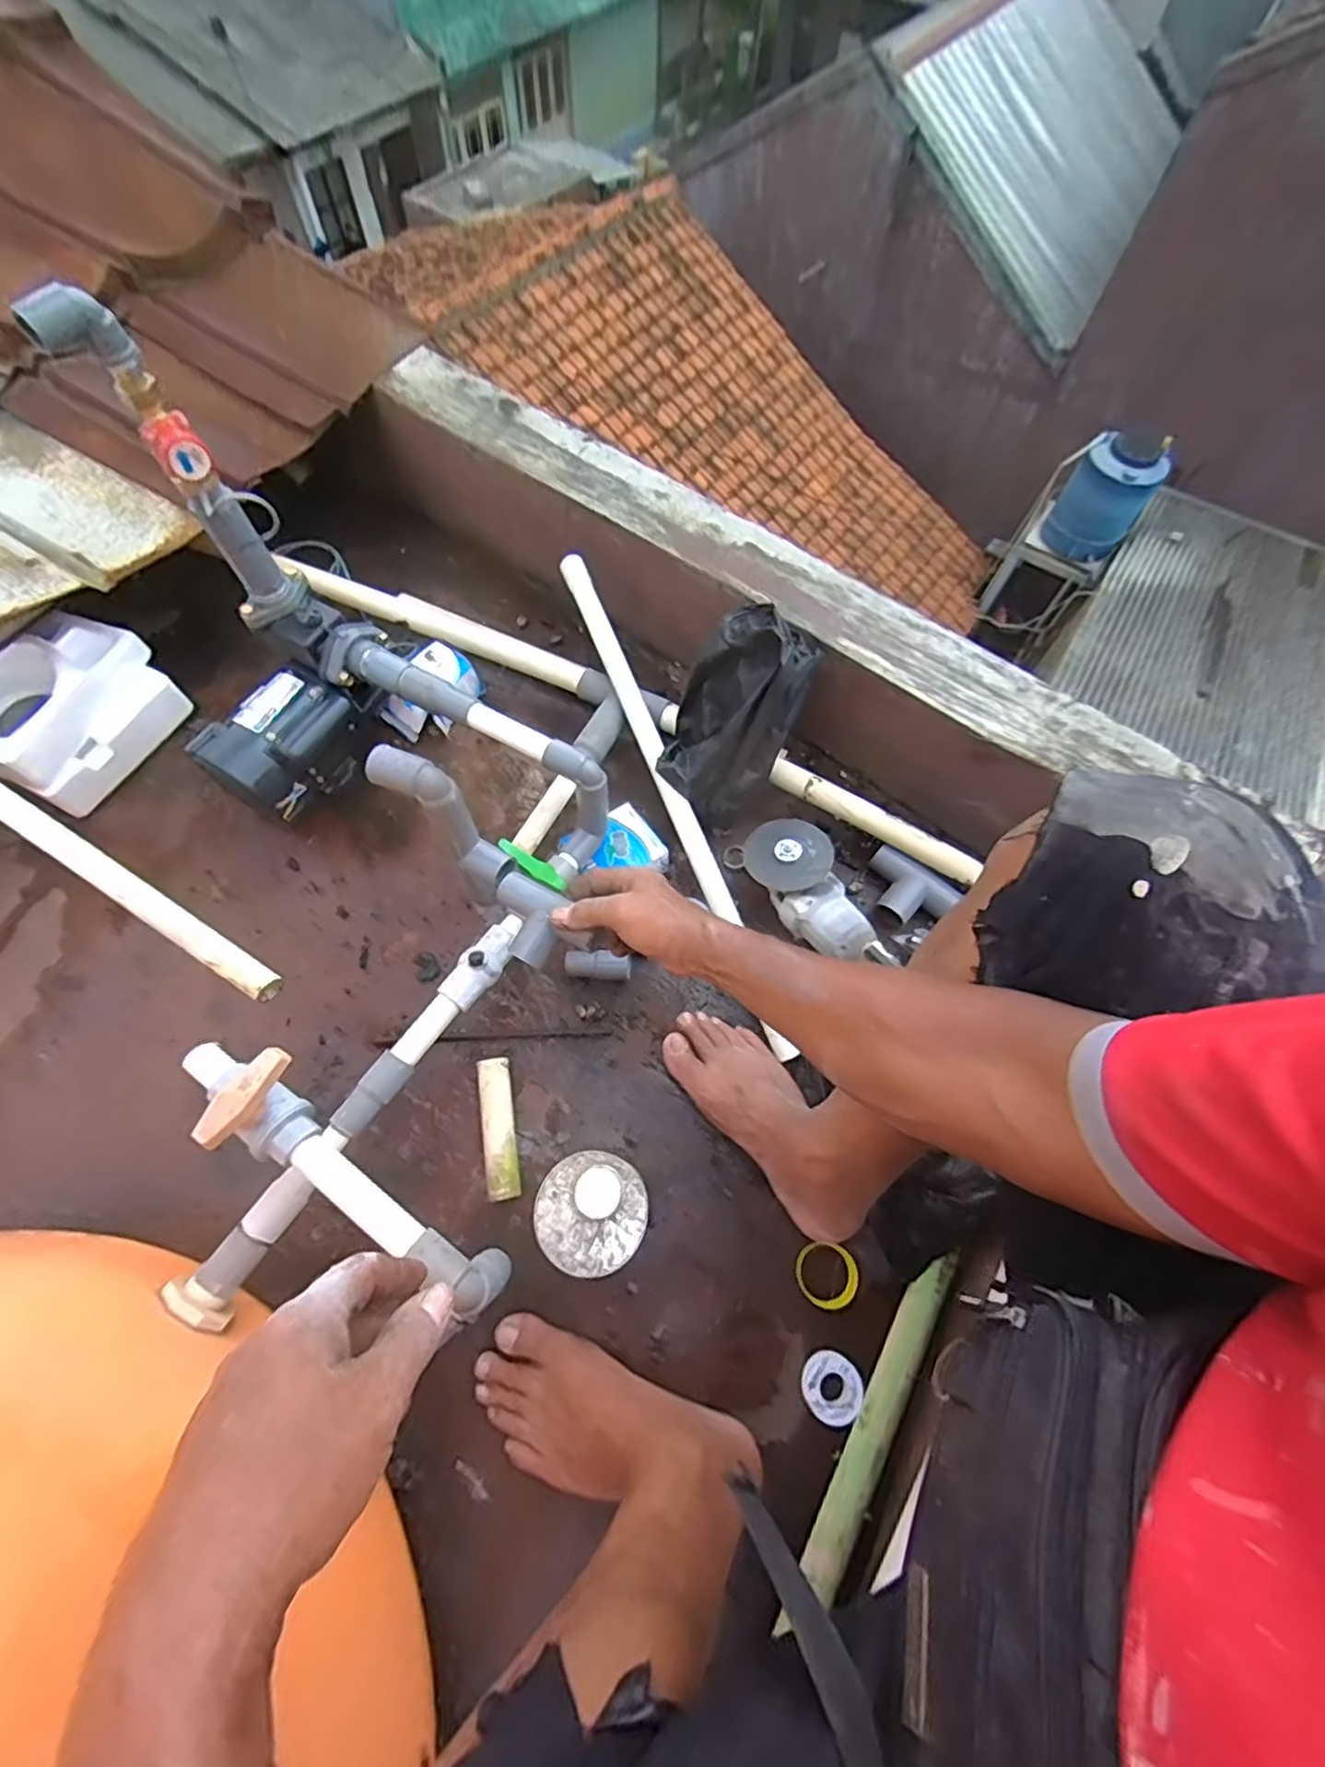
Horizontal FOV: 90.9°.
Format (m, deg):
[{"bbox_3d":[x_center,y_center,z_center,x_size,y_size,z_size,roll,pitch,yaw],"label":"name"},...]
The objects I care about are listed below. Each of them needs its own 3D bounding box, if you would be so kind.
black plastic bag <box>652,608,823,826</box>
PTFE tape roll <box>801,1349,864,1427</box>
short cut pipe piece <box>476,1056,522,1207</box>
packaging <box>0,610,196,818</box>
[{"bbox_3d":[0.083,-0.200,0.746,0.133,0.180,0.196,24,67,9],"label":"black plastic bag"},{"bbox_3d":[0.157,0.468,0.605,0.053,0.012,0.053,-5,55,8],"label":"PTFE tape roll"},{"bbox_3d":[-0.171,0.254,0.679,0.035,0.032,0.136,-8,66,-6],"label":"short cut pipe piece"},{"bbox_3d":[-0.732,-0.214,0.812,0.149,0.130,0.222,28,68,10],"label":"packaging"}]

